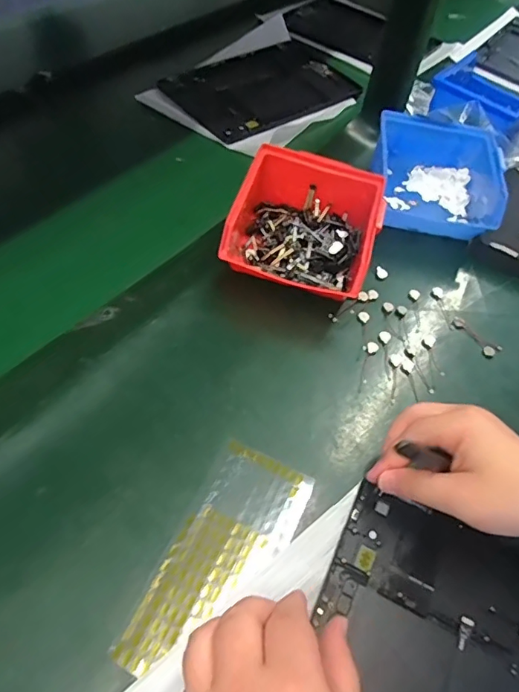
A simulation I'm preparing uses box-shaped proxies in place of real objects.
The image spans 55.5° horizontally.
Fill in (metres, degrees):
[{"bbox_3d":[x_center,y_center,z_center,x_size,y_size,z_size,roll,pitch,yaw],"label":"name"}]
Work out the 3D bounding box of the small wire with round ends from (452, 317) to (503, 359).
[{"bbox_3d":[0.194,-0.009,0.444,0.019,0.004,0.046,-31,63,-24],"label":"small wire with round ends"}]

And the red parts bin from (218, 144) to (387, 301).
[{"bbox_3d":[0.039,-0.106,0.449,0.128,0.069,0.139,15,55,5],"label":"red parts bin"}]

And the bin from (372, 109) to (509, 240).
[{"bbox_3d":[0.181,-0.174,0.514,0.125,0.057,0.128,13,54,4],"label":"bin"}]

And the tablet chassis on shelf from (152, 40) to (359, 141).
[{"bbox_3d":[0.009,-0.344,0.654,0.246,0.011,0.147,-34,71,-25],"label":"tablet chassis on shelf"}]

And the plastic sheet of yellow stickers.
[{"bbox_3d":[-0.023,0.133,0.312,0.064,0.004,0.146,26,55,10],"label":"plastic sheet of yellow stickers"}]

